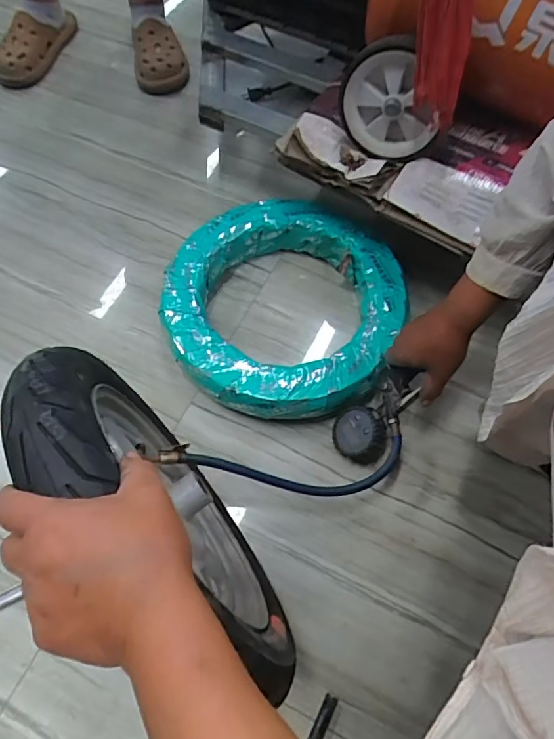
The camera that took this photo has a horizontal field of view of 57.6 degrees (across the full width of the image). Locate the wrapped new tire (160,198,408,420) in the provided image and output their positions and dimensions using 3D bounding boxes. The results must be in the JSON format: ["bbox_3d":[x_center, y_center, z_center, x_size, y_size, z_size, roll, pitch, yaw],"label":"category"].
[{"bbox_3d":[0.011,-0.102,0.769,0.335,0.091,0.368,0,64,0],"label":"wrapped new tire"}]

